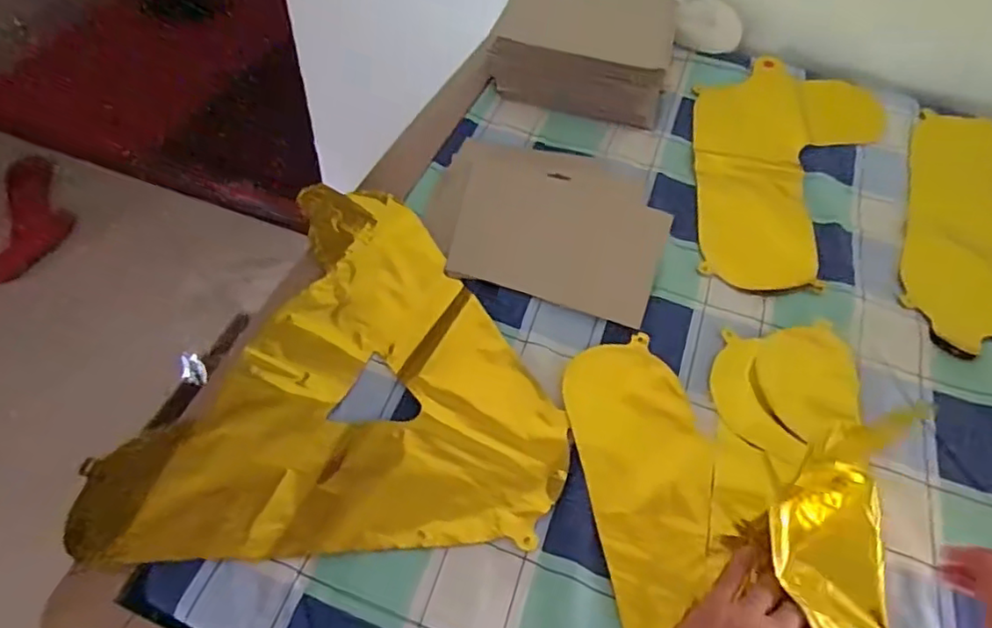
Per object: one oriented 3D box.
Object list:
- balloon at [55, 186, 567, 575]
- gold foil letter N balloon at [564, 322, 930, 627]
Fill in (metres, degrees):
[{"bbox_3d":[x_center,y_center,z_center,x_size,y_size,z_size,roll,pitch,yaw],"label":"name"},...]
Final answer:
[{"bbox_3d":[-0.131,0.025,0.522,0.349,0.026,0.343,-1,54,-5],"label":"balloon"},{"bbox_3d":[0.210,0.178,0.439,0.261,0.024,0.377,-5,55,-7],"label":"gold foil letter N balloon"}]

